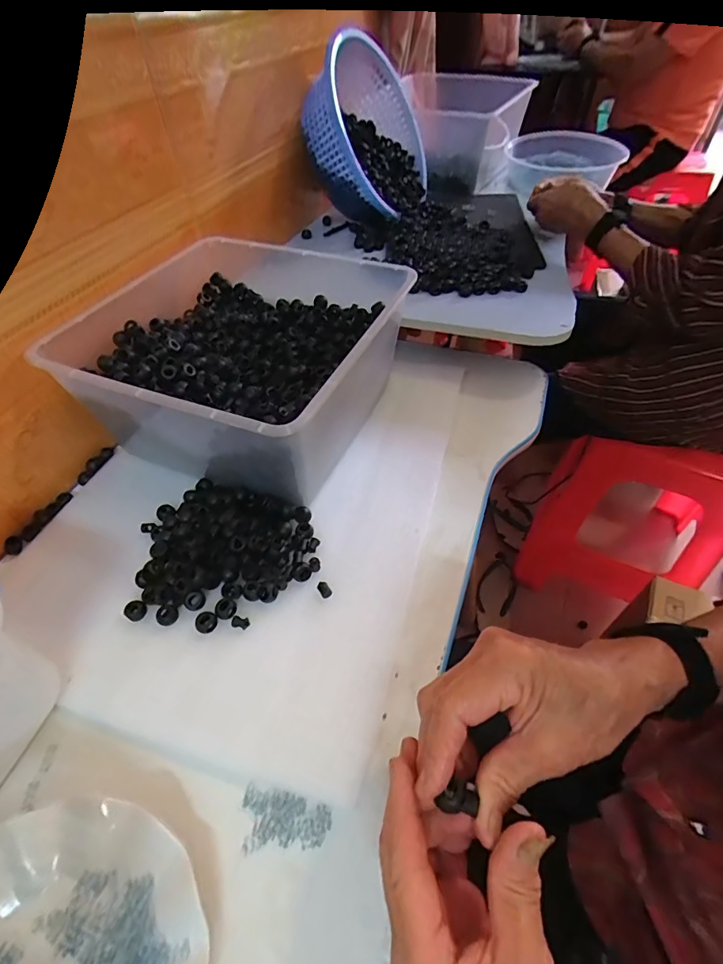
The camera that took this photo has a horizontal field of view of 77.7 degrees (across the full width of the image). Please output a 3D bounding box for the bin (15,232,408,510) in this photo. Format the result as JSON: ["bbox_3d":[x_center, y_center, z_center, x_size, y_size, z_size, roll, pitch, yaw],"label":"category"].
[{"bbox_3d":[-0.118,-0.139,0.521,0.292,0.143,0.322,19,52,17],"label":"bin"}]

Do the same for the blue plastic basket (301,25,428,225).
[{"bbox_3d":[0.010,-0.593,0.803,0.142,0.299,0.274,6,85,36],"label":"blue plastic basket"}]

